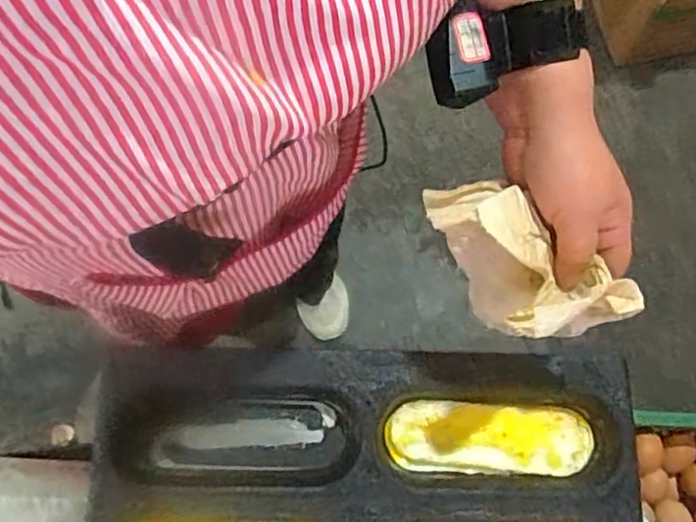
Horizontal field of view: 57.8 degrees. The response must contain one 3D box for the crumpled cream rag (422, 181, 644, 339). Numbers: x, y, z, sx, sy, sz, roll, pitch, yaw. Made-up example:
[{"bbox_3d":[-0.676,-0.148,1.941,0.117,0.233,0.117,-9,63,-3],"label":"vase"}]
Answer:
[{"bbox_3d":[0.114,-0.005,0.402,0.078,0.090,0.122,-28,77,-8],"label":"crumpled cream rag"}]

